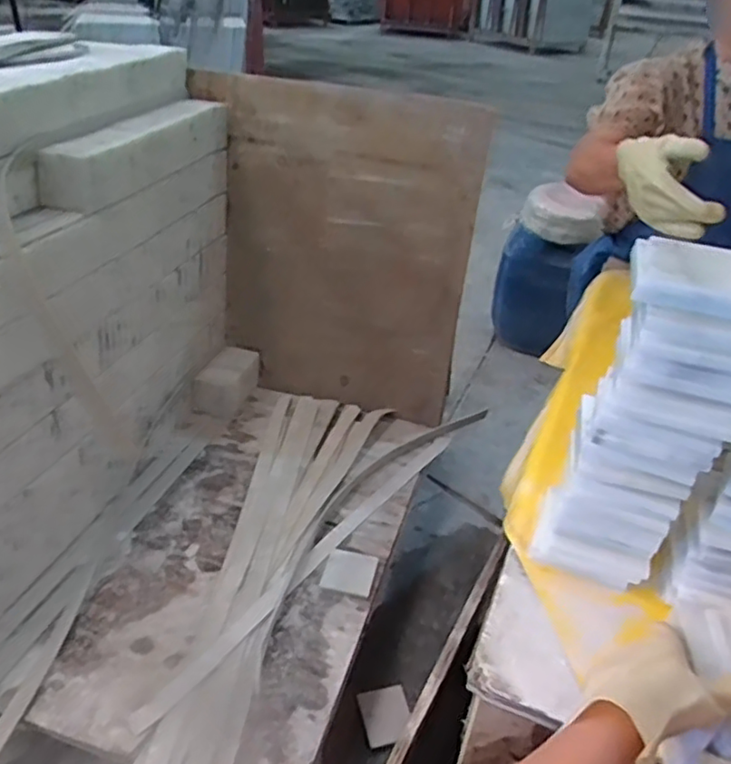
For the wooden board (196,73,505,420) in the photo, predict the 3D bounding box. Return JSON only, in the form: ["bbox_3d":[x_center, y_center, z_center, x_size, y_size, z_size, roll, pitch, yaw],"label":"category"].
[{"bbox_3d":[-0.091,-0.318,1.662,0.701,0.818,0.043,14,32,11],"label":"wooden board"}]

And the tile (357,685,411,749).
[{"bbox_3d":[0.042,0.663,1.293,0.093,0.009,0.098,-11,59,-10],"label":"tile"}]

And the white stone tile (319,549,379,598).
[{"bbox_3d":[-0.031,0.385,1.316,0.102,0.010,0.100,11,36,10],"label":"white stone tile"}]

